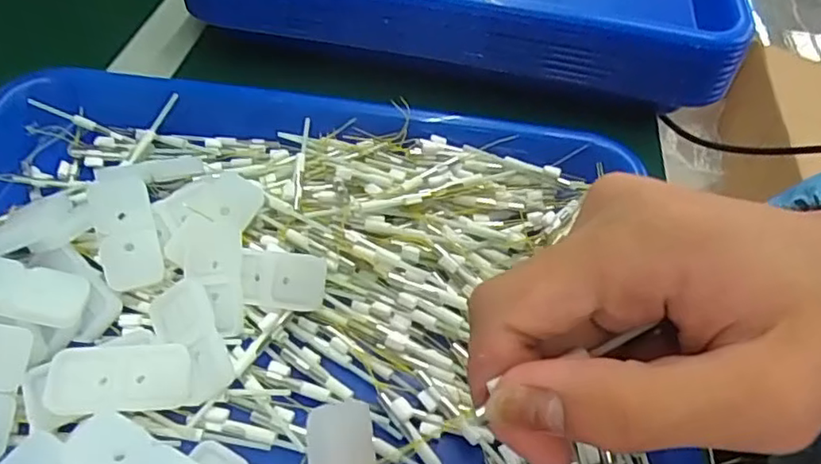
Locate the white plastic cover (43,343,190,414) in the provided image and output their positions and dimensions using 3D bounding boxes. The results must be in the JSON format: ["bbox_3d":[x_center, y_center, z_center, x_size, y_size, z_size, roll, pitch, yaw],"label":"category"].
[{"bbox_3d":[-0.105,0.052,0.220,0.047,0.008,0.023,-4,50,-7],"label":"white plastic cover"}]

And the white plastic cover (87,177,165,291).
[{"bbox_3d":[-0.120,-0.001,0.258,0.022,0.006,0.048,-15,81,-16],"label":"white plastic cover"}]

